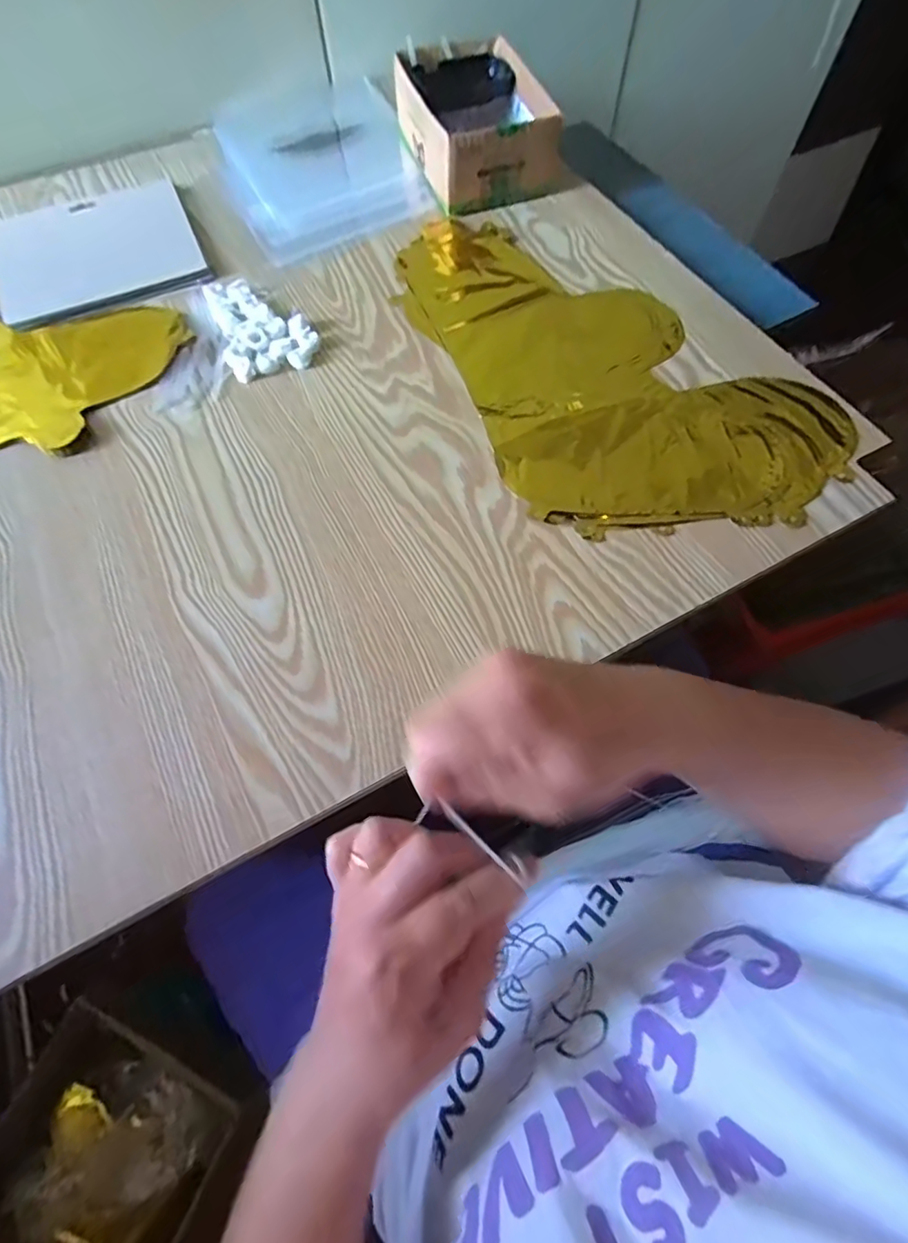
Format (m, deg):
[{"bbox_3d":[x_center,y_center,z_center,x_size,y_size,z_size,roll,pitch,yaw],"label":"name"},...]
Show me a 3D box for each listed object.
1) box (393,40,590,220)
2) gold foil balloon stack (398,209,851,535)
[{"bbox_3d":[0.021,-0.534,0.592,0.133,0.066,0.193,-20,66,-7],"label":"box"},{"bbox_3d":[0.117,-0.239,0.489,0.254,0.010,0.420,-27,68,-10],"label":"gold foil balloon stack"}]

